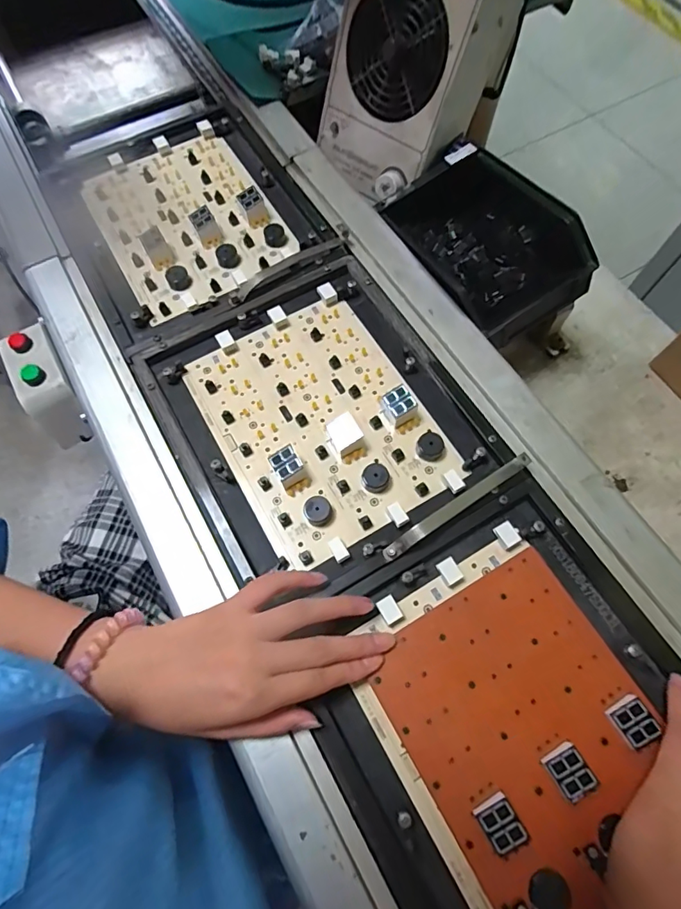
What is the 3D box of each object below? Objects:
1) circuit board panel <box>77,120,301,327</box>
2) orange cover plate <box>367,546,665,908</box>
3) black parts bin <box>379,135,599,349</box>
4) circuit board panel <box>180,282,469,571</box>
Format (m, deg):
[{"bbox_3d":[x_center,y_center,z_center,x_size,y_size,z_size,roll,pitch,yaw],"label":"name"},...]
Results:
[{"bbox_3d":[-0.160,-0.245,0.481,0.160,0.026,0.221,-29,72,-11],"label":"circuit board panel"},{"bbox_3d":[0.122,0.175,0.302,0.150,0.012,0.181,-28,69,-11],"label":"orange cover plate"},{"bbox_3d":[0.146,-0.216,0.482,0.164,0.080,0.200,-29,72,-11],"label":"black parts bin"},{"bbox_3d":[-0.019,-0.034,0.394,0.161,0.022,0.215,-29,69,-11],"label":"circuit board panel"}]

